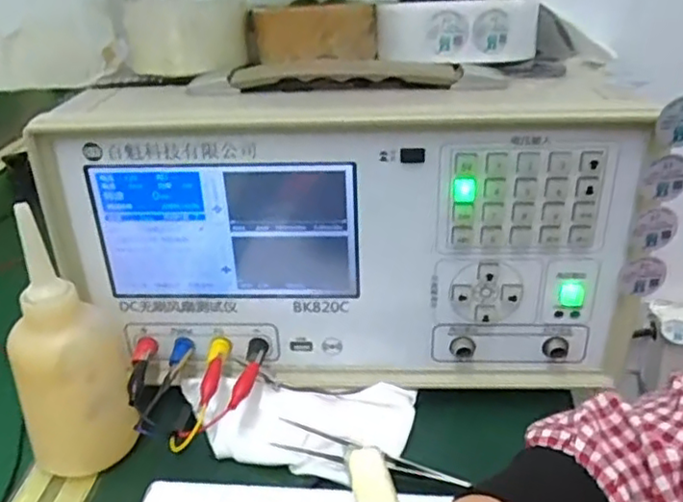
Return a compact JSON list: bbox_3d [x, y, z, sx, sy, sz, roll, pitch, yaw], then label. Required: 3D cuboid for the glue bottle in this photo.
[{"bbox_3d":[-0.163,0.056,0.377,0.063,0.150,0.069,-14,33,-18],"label":"glue bottle"}]

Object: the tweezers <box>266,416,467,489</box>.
[{"bbox_3d":[0.015,0.120,0.376,0.117,0.007,0.017,9,33,18],"label":"tweezers"}]

